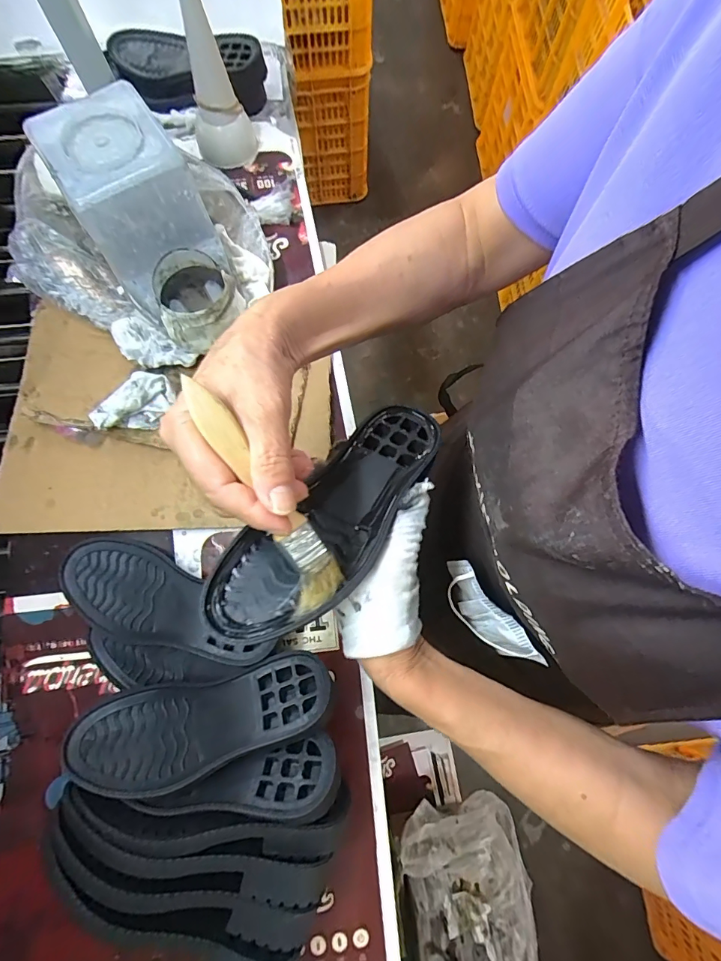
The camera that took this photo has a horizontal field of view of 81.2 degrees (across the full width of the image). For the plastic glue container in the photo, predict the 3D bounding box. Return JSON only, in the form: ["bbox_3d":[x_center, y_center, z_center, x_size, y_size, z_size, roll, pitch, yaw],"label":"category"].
[{"bbox_3d":[-0.189,-0.227,0.378,0.104,0.105,0.194,-27,78,-7],"label":"plastic glue container"}]

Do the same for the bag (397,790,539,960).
[{"bbox_3d":[0.205,0.824,0.811,0.243,0.146,0.401,0,76,-1],"label":"bag"}]

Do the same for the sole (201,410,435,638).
[{"bbox_3d":[-0.012,0.021,0.279,0.071,0.020,0.200,40,66,8],"label":"sole"}]

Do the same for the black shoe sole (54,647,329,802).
[{"bbox_3d":[-0.122,0.193,0.324,0.202,0.030,0.078,-13,46,5],"label":"black shoe sole"}]

